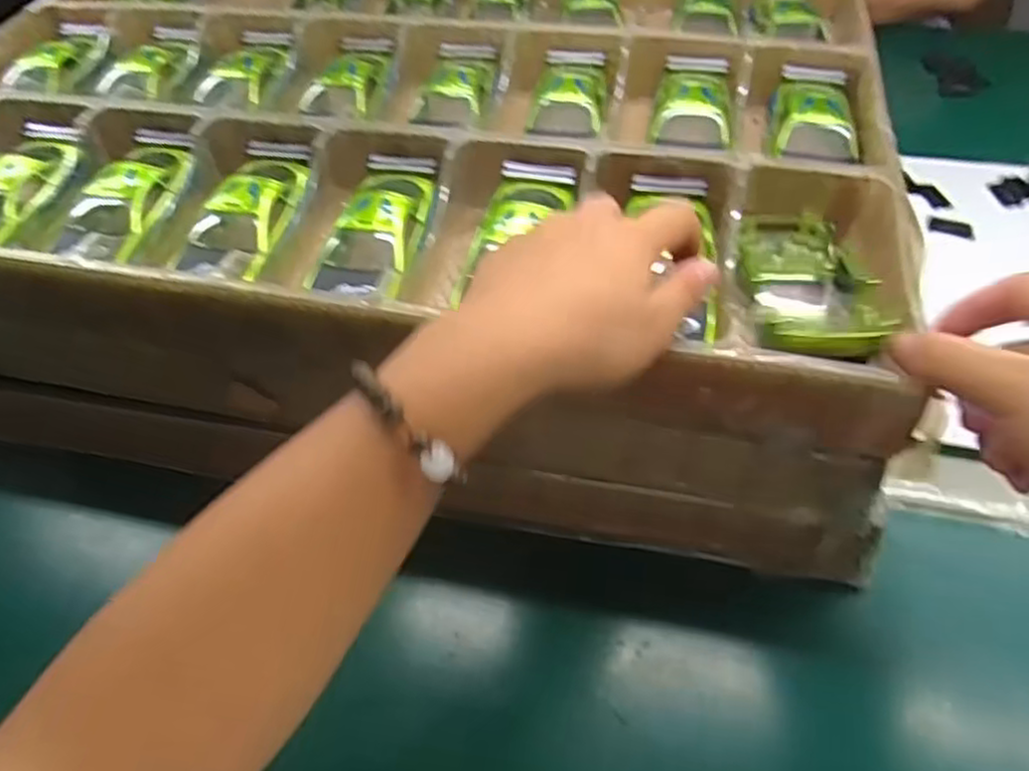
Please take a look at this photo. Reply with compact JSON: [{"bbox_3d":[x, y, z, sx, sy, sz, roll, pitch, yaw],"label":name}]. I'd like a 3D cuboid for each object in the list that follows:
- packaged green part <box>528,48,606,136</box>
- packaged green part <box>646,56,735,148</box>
[{"bbox_3d":[0.036,-0.197,0.487,0.048,0.017,0.102,3,48,7],"label":"packaged green part"},{"bbox_3d":[0.118,-0.188,0.479,0.050,0.025,0.090,4,49,9],"label":"packaged green part"}]

